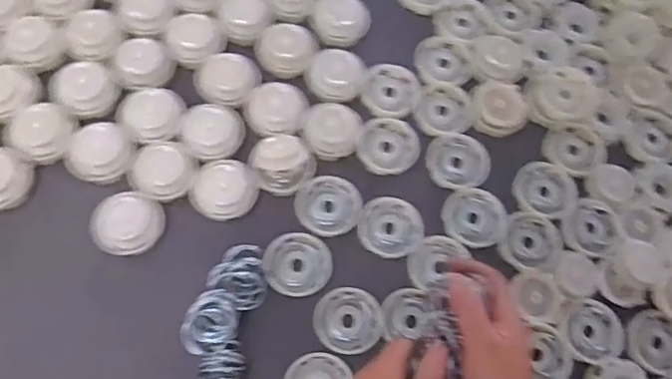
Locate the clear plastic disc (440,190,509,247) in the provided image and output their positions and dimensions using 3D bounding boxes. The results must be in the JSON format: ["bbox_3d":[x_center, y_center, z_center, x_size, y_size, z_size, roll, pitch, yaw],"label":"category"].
[{"bbox_3d":[0.141,0.027,0.576,0.063,0.016,0.055,14,73,-2],"label":"clear plastic disc"}]

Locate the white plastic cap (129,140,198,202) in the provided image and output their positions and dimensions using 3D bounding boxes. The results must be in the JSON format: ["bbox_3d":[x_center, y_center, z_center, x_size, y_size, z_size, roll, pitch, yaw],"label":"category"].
[{"bbox_3d":[-0.173,-0.021,0.561,0.065,0.019,0.059,27,73,2],"label":"white plastic cap"}]

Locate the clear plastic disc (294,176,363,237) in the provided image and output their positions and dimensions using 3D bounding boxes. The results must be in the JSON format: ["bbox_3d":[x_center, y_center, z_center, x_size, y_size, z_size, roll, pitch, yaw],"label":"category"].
[{"bbox_3d":[-0.007,0.016,0.577,0.066,0.007,0.063,2,73,-5],"label":"clear plastic disc"}]

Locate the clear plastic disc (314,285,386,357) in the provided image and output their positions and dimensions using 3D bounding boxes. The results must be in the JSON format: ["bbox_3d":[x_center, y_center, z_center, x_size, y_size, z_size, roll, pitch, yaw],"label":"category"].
[{"bbox_3d":[0.012,0.127,0.548,0.063,0.009,0.060,2,73,-5],"label":"clear plastic disc"}]

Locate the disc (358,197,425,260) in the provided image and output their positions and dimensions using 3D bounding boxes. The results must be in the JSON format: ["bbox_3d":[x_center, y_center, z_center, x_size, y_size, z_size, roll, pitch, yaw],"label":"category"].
[{"bbox_3d":[0.056,0.038,0.577,0.064,0.011,0.063,2,73,-5],"label":"disc"}]

